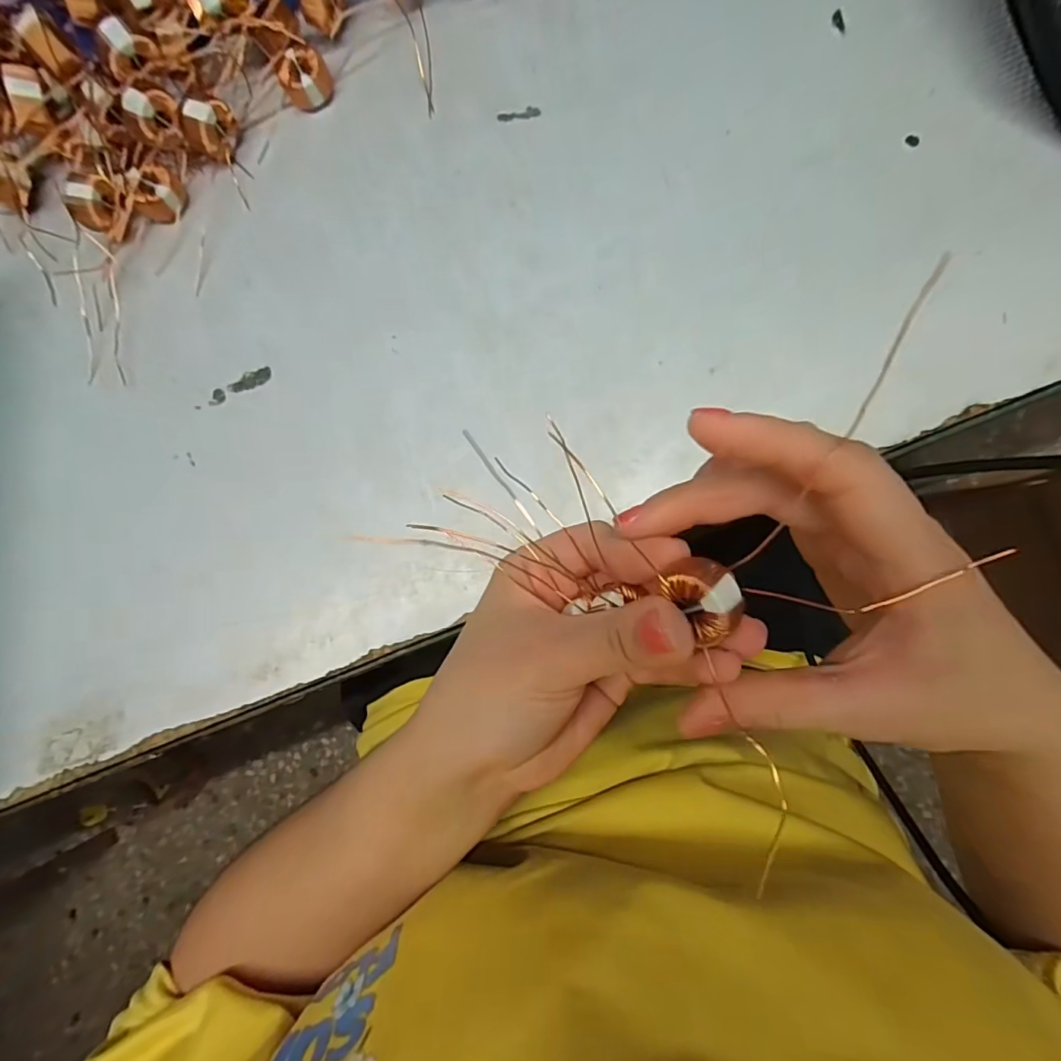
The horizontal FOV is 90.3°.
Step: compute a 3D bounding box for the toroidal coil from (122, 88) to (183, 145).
[{"bbox_3d":[-0.176,-0.194,0.246,0.022,0.017,0.014,-40,83,0],"label":"toroidal coil"}]

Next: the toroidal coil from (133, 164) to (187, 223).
[{"bbox_3d":[-0.184,-0.166,0.263,0.016,0.014,0.025,15,86,6],"label":"toroidal coil"}]

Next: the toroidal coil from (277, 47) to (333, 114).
[{"bbox_3d":[-0.112,-0.227,0.266,0.022,0.016,0.022,0,84,4],"label":"toroidal coil"}]

